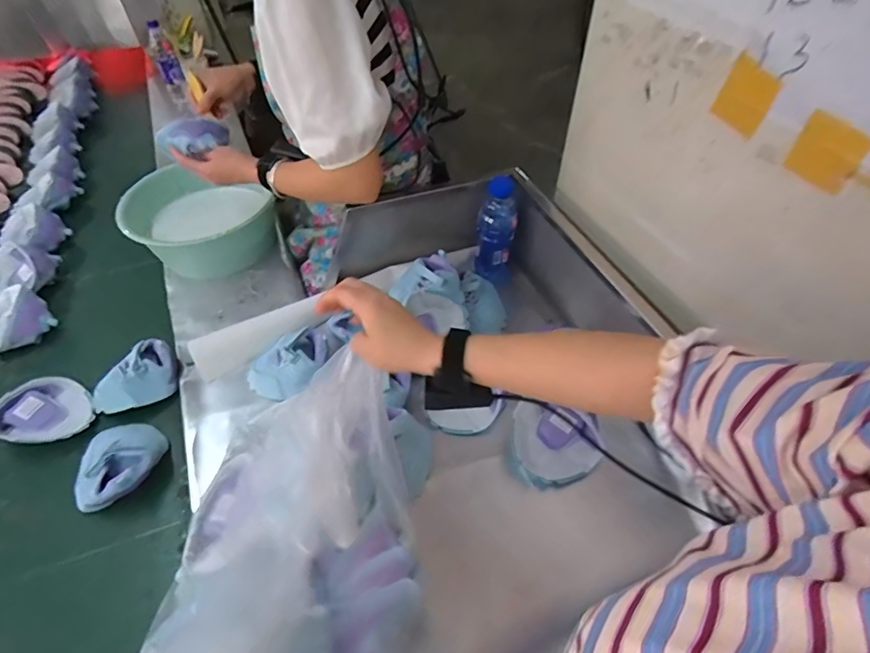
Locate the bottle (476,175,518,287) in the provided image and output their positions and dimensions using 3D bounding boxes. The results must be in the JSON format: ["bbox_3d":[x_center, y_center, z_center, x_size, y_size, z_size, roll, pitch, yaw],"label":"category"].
[{"bbox_3d":[0.110,-0.172,0.886,0.073,0.188,0.060,6,50,6],"label":"bottle"}]

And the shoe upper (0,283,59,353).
[{"bbox_3d":[-0.787,-0.010,0.894,0.130,0.062,0.121,28,55,23],"label":"shoe upper"}]

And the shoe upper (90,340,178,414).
[{"bbox_3d":[-0.488,0.086,0.794,0.091,0.046,0.134,29,55,23],"label":"shoe upper"}]

